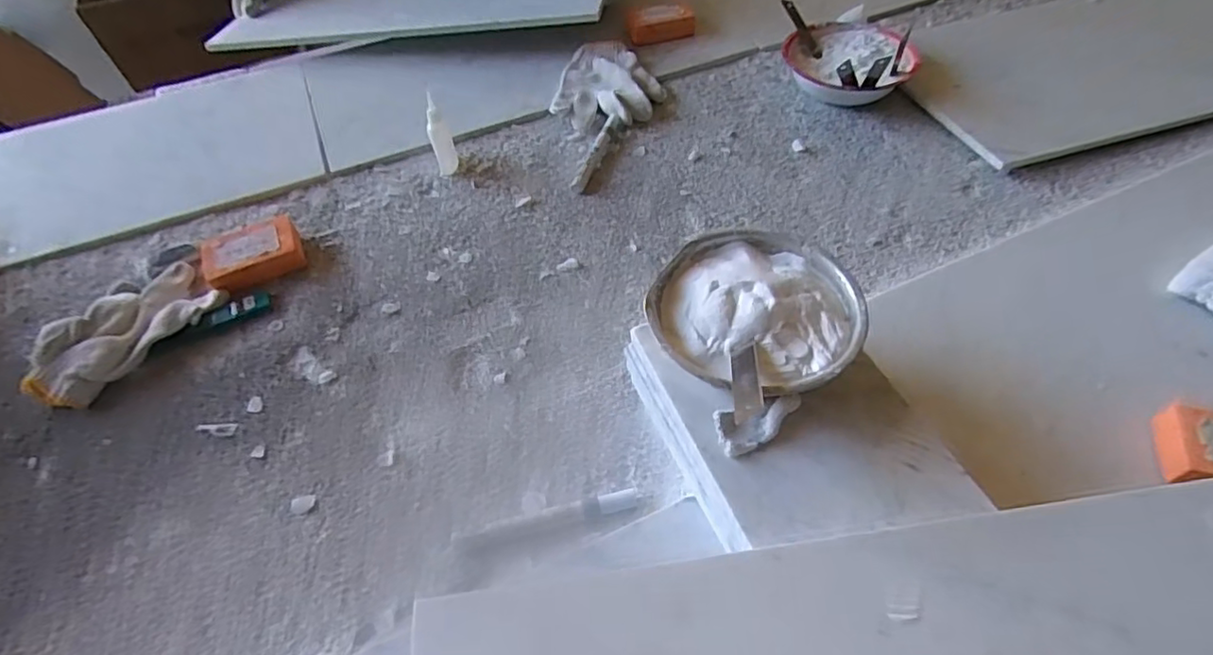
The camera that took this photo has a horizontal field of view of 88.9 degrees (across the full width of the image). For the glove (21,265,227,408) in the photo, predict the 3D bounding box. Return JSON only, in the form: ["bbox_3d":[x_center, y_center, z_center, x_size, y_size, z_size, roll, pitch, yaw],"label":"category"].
[{"bbox_3d":[-0.465,-0.002,0.598,0.097,0.034,0.177,19,56,17],"label":"glove"}]

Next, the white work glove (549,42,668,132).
[{"bbox_3d":[0.007,-0.327,0.836,0.135,0.035,0.175,7,51,6],"label":"white work glove"}]

